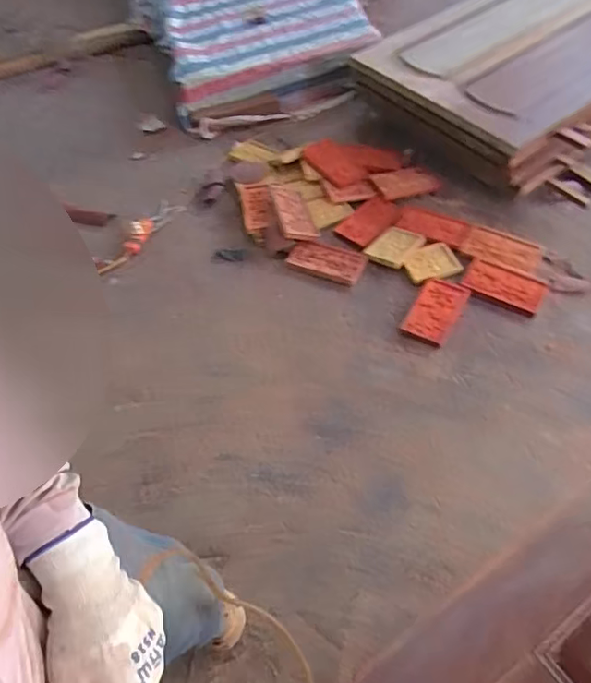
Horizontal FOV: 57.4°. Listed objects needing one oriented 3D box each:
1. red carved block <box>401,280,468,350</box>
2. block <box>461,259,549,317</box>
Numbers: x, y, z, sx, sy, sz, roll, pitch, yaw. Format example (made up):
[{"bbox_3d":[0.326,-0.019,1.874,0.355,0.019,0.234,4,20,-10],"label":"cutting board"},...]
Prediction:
[{"bbox_3d":[0.444,-0.100,1.715,0.139,0.038,0.253,24,60,19],"label":"red carved block"},{"bbox_3d":[0.679,-0.182,1.750,0.245,0.025,0.160,29,62,22],"label":"block"}]

